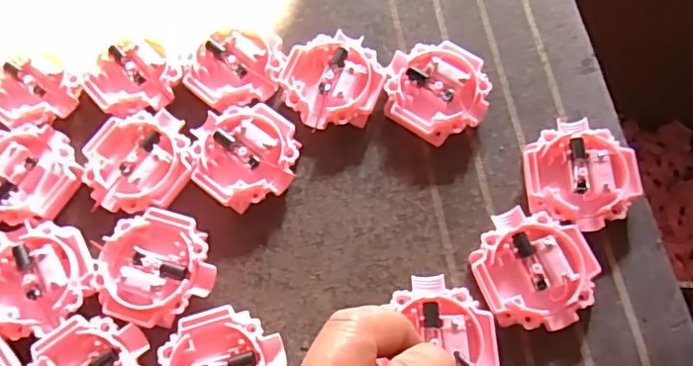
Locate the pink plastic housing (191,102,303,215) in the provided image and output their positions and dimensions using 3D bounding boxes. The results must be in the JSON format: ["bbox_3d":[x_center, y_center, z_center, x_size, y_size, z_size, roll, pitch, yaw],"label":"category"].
[{"bbox_3d":[-0.051,-0.014,0.286,0.053,0.014,0.052,-1,69,2],"label":"pink plastic housing"}]

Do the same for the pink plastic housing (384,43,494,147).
[{"bbox_3d":[0.046,-0.048,0.296,0.053,0.015,0.052,-1,69,2],"label":"pink plastic housing"}]

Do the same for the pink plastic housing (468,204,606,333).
[{"bbox_3d":[0.085,0.039,0.260,0.051,0.015,0.055,-22,70,-6],"label":"pink plastic housing"}]

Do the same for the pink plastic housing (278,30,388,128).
[{"bbox_3d":[-0.006,-0.052,0.299,0.050,0.014,0.052,-1,69,2],"label":"pink plastic housing"}]

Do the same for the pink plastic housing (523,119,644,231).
[{"bbox_3d":[0.113,-0.004,0.276,0.051,0.015,0.054,-3,69,2],"label":"pink plastic housing"}]

